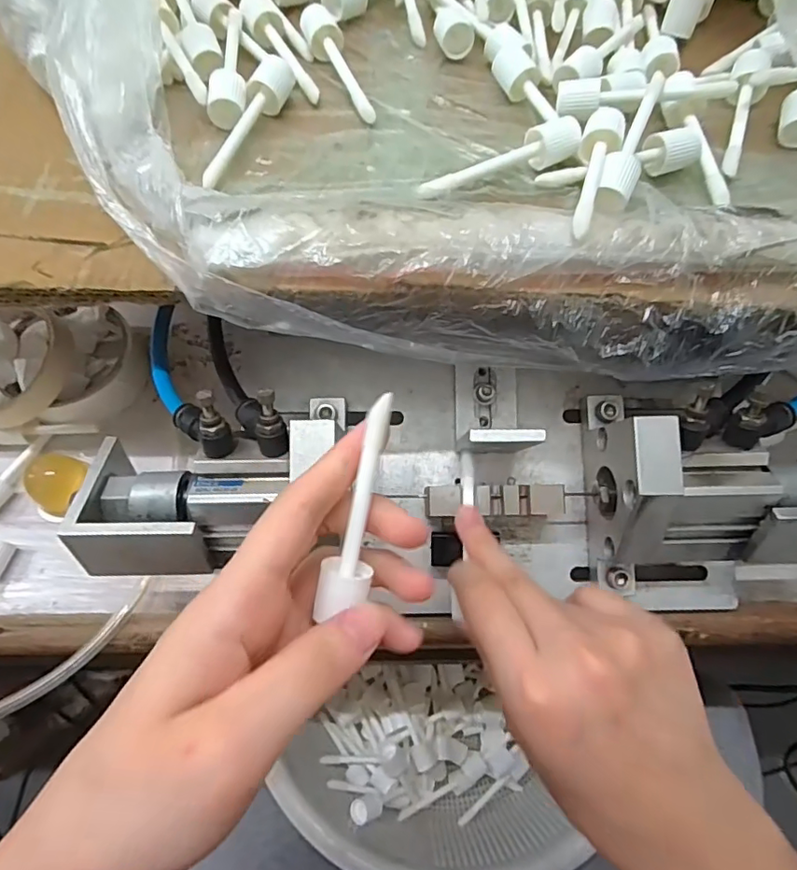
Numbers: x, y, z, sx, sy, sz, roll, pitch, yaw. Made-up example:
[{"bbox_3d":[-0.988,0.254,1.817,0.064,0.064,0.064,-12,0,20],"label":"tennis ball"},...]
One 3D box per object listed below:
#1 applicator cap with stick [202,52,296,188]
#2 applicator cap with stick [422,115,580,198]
[{"bbox_3d":[-0.073,-0.155,0.260,0.016,0.016,0.087,17,67,7],"label":"applicator cap with stick"},{"bbox_3d":[0.046,-0.125,0.244,0.082,0.017,0.016,-22,68,-10],"label":"applicator cap with stick"}]

